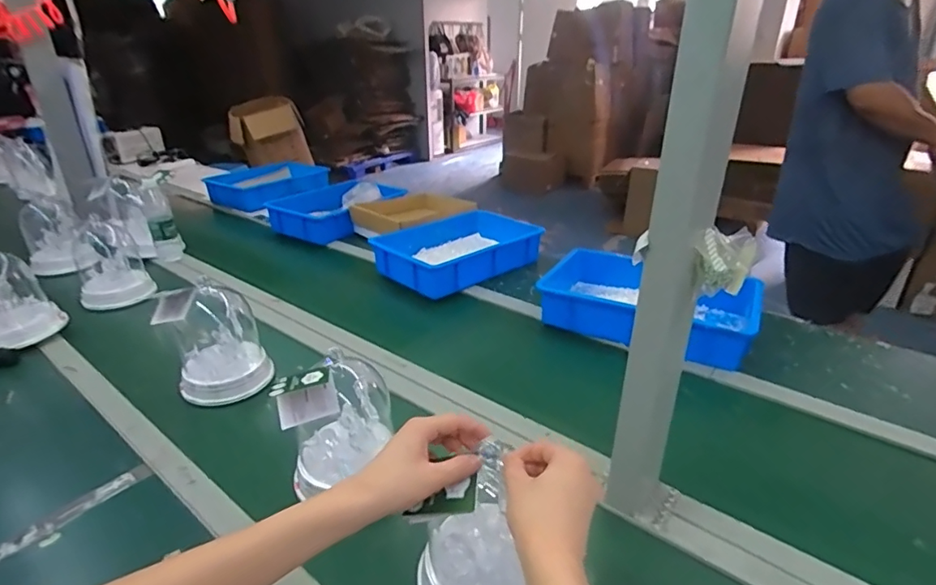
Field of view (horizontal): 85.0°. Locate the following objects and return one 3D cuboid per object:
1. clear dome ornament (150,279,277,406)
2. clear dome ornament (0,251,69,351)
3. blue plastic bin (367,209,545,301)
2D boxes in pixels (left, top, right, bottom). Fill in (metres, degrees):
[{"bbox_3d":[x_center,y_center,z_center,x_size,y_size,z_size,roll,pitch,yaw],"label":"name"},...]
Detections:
[{"bbox_3d":[-0.455,0.078,0.915,0.145,0.207,0.179,-14,30,-27],"label":"clear dome ornament"},{"bbox_3d":[-0.946,0.007,1.031,0.158,0.192,0.135,17,31,31],"label":"clear dome ornament"},{"bbox_3d":[-0.020,-0.111,1.394,0.449,0.102,0.296,-18,31,-32],"label":"blue plastic bin"}]

